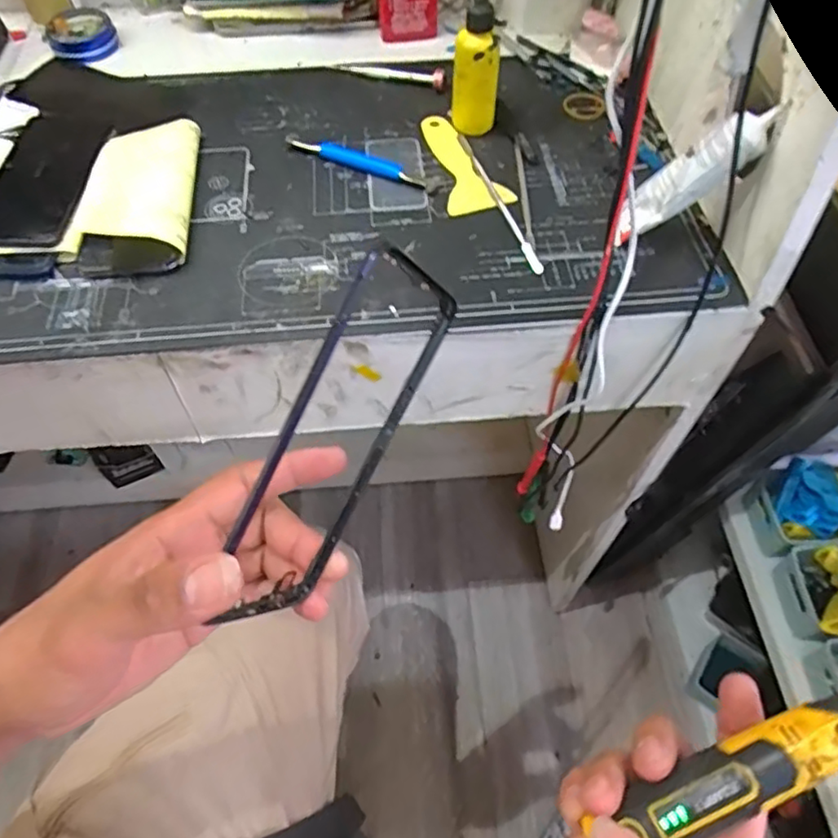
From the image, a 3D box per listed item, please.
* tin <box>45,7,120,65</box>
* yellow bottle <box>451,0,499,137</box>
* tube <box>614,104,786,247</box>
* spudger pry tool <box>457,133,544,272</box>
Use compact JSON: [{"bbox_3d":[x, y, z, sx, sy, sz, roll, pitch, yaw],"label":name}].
[{"bbox_3d":[-0.332,-0.379,0.626,0.062,0.023,0.065,0,58,0],"label":"tin"},{"bbox_3d":[0.047,-0.288,0.510,0.028,0.115,0.028,33,64,19],"label":"yellow bottle"},{"bbox_3d":[0.185,-0.166,0.433,0.025,0.120,0.030,24,54,-26],"label":"tube"},{"bbox_3d":[0.062,-0.177,0.503,0.009,0.004,0.168,-16,60,-9],"label":"spudger pry tool"}]

